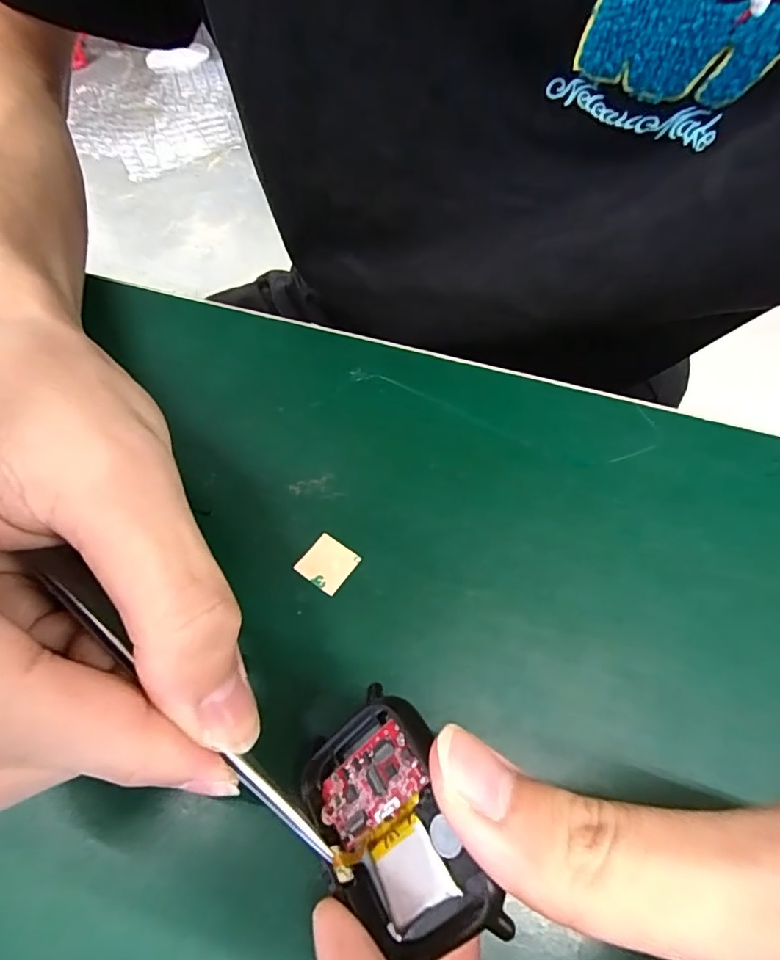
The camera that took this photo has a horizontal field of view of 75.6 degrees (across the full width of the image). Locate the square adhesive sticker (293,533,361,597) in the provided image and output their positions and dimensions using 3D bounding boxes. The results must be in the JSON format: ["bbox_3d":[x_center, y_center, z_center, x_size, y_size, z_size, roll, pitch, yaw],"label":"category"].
[{"bbox_3d":[-0.020,0.026,0.158,0.016,0.004,0.015,32,64,17],"label":"square adhesive sticker"}]

